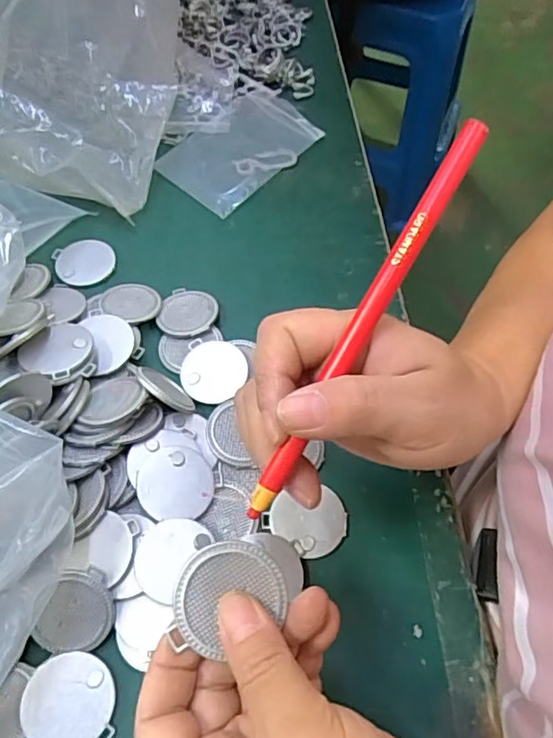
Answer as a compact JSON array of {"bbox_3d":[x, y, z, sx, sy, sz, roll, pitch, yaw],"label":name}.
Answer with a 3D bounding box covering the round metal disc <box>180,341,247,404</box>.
[{"bbox_3d":[-0.039,0.002,0.357,0.039,0.010,0.039,1,59,-2],"label":"round metal disc"}]

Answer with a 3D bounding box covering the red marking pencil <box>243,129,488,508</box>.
[{"bbox_3d":[0.032,-0.017,0.208,0.009,0.005,0.161,31,92,15],"label":"red marking pencil"}]

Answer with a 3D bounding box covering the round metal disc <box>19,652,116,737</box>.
[{"bbox_3d":[-0.096,0.153,0.266,0.040,0.007,0.039,1,59,-2],"label":"round metal disc"}]

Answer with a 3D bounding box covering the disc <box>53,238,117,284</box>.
[{"bbox_3d":[-0.135,-0.076,0.408,0.040,0.004,0.039,1,59,-2],"label":"disc"}]

